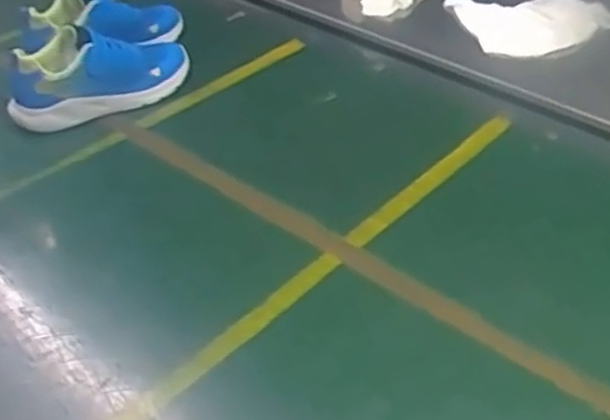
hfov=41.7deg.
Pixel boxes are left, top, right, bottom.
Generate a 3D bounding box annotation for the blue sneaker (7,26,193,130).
[{"bbox_3d":[-0.269,-0.179,1.057,0.230,0.101,0.085,-12,41,-16],"label":"blue sneaker"}]

